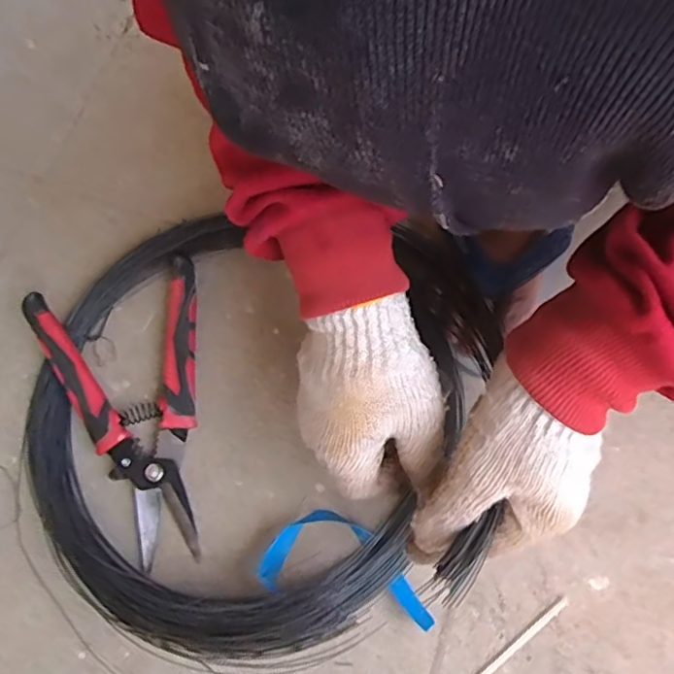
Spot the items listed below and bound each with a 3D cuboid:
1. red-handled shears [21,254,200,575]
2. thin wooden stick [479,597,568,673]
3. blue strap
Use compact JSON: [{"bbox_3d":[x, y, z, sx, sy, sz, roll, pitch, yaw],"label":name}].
[{"bbox_3d":[-0.135,0.051,0.411,0.113,0.032,0.195,-17,75,-4],"label":"red-handled shears"},{"bbox_3d":[0.120,0.196,0.384,0.078,0.004,0.005,-37,77,-9],"label":"thin wooden stick"},{"bbox_3d":[0.008,0.146,0.386,0.117,0.031,0.053,13,75,5],"label":"blue strap"}]

